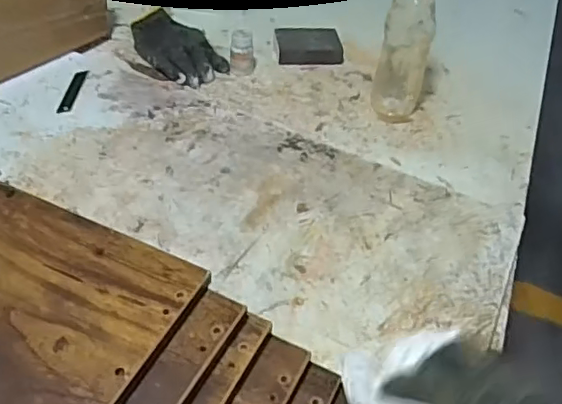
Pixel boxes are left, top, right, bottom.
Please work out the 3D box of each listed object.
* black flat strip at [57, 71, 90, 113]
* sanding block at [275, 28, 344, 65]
[{"bbox_3d":[-0.269,-0.144,0.755,0.016,0.004,0.099,5,42,-3],"label":"black flat strip"},{"bbox_3d":[0.043,-0.235,0.880,0.096,0.034,0.059,-2,43,-10],"label":"sanding block"}]

